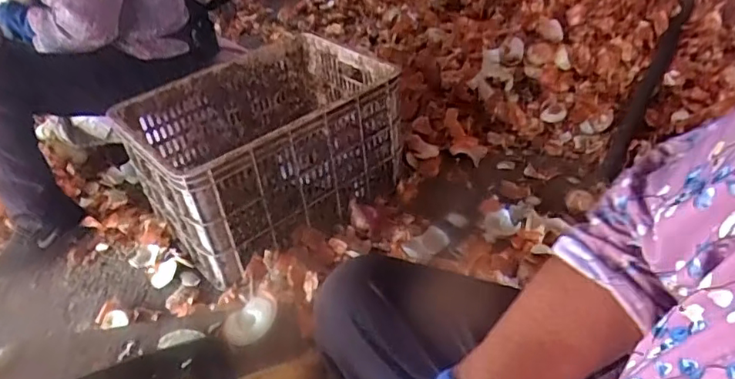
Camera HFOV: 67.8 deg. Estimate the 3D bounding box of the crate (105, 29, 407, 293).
[{"bbox_3d":[-0.168,-0.068,0.947,0.411,0.256,0.252,-23,40,-18],"label":"crate"}]

